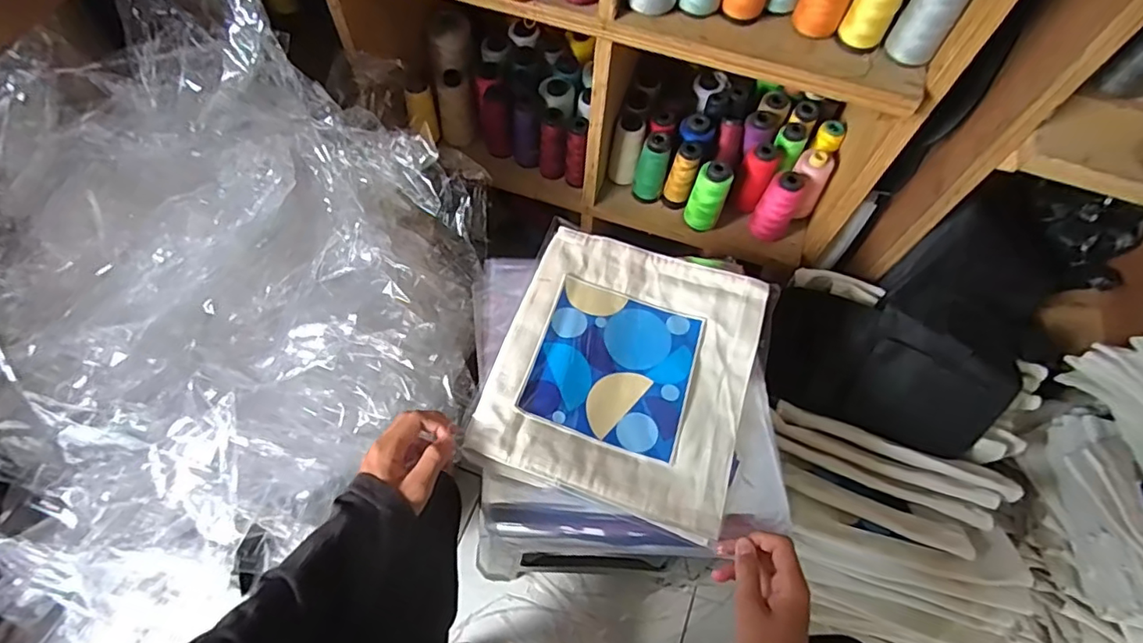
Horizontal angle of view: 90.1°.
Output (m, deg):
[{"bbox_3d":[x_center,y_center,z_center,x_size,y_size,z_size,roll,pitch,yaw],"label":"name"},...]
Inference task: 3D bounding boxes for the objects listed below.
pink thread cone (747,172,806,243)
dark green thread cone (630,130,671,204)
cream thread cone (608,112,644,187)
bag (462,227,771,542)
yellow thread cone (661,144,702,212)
[{"bbox_3d":[0.296,-0.165,0.815,0.053,0.107,0.047,28,66,11],"label":"pink thread cone"},{"bbox_3d":[0.117,-0.224,0.839,0.044,0.111,0.041,14,64,4],"label":"dark green thread cone"},{"bbox_3d":[0.082,-0.255,0.840,0.043,0.104,0.047,10,64,2],"label":"cream thread cone"},{"bbox_3d":[0.058,0.039,0.568,0.240,0.028,0.270,18,64,6],"label":"bag"},{"bbox_3d":[0.160,-0.210,0.836,0.038,0.108,0.035,1,64,-2],"label":"yellow thread cone"}]

